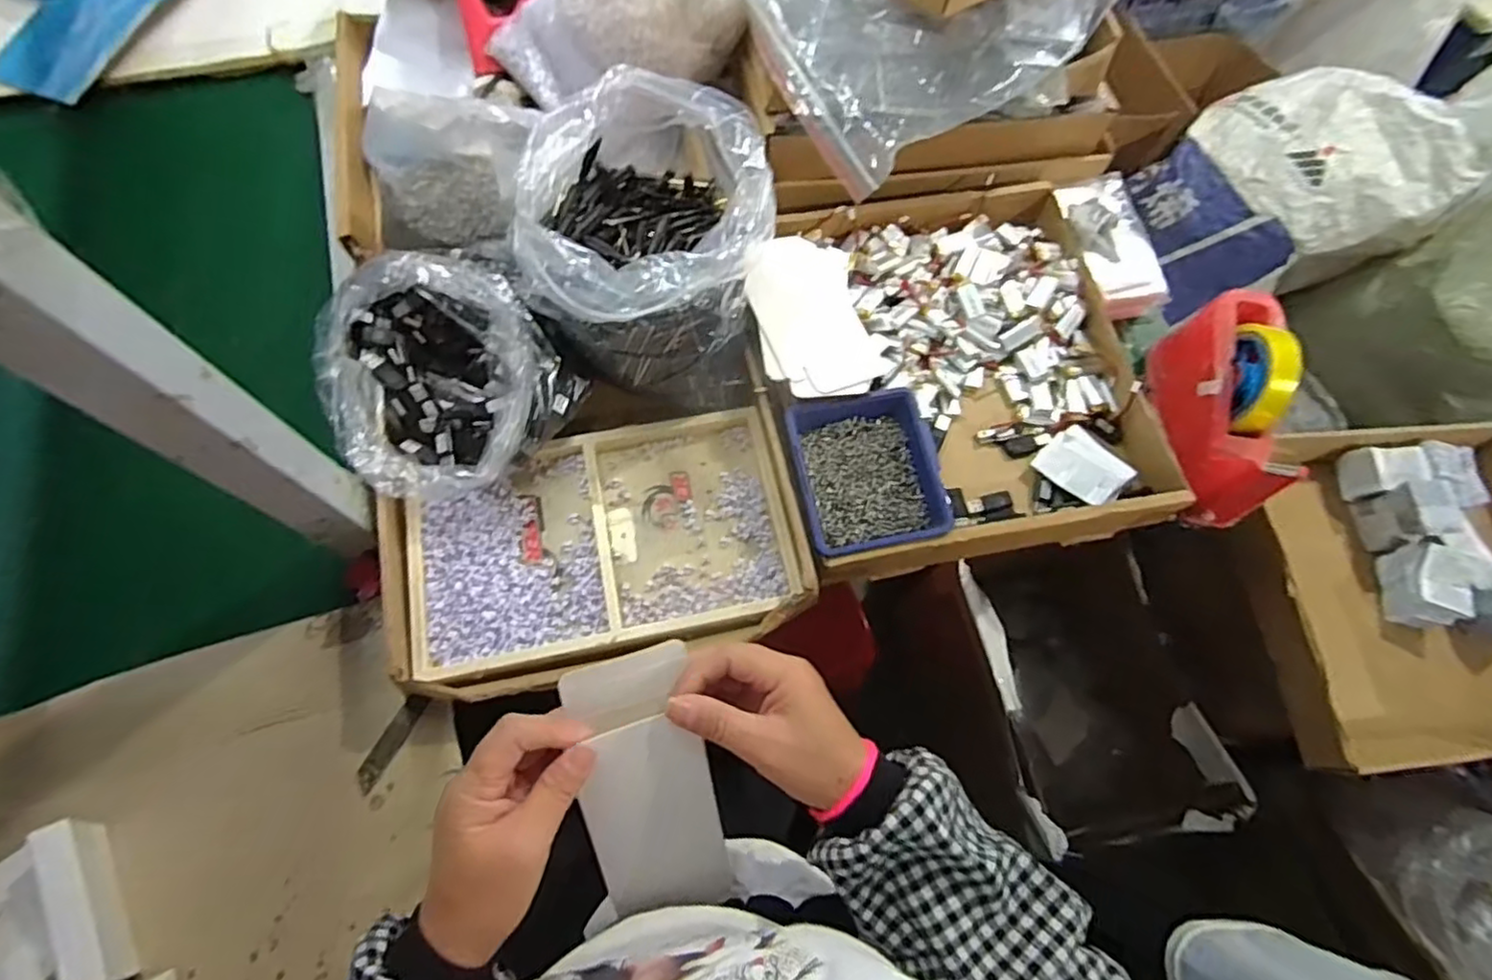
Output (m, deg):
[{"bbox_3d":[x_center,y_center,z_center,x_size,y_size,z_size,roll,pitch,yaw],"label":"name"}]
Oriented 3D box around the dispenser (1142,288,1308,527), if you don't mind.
[{"bbox_3d":[0.442,-0.080,0.624,0.071,0.108,0.204,10,69,1],"label":"dispenser"}]

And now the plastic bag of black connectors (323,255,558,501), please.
[{"bbox_3d":[-0.262,-0.103,0.581,0.187,0.107,0.196,-24,72,-11],"label":"plastic bag of black connectors"}]

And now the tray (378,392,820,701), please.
[{"bbox_3d":[-0.125,0.049,0.592,0.343,0.044,0.219,-12,70,-7],"label":"tray"}]

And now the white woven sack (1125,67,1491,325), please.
[{"bbox_3d":[0.907,-0.556,1.185,0.382,0.277,0.345,-6,69,-5],"label":"white woven sack"}]

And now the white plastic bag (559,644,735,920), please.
[{"bbox_3d":[-0.053,0.169,0.376,0.069,0.016,0.164,-14,106,-14],"label":"white plastic bag"}]

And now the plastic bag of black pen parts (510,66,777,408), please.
[{"bbox_3d":[-0.083,-0.209,0.585,0.201,0.180,0.202,5,69,-1],"label":"plastic bag of black pen parts"}]

